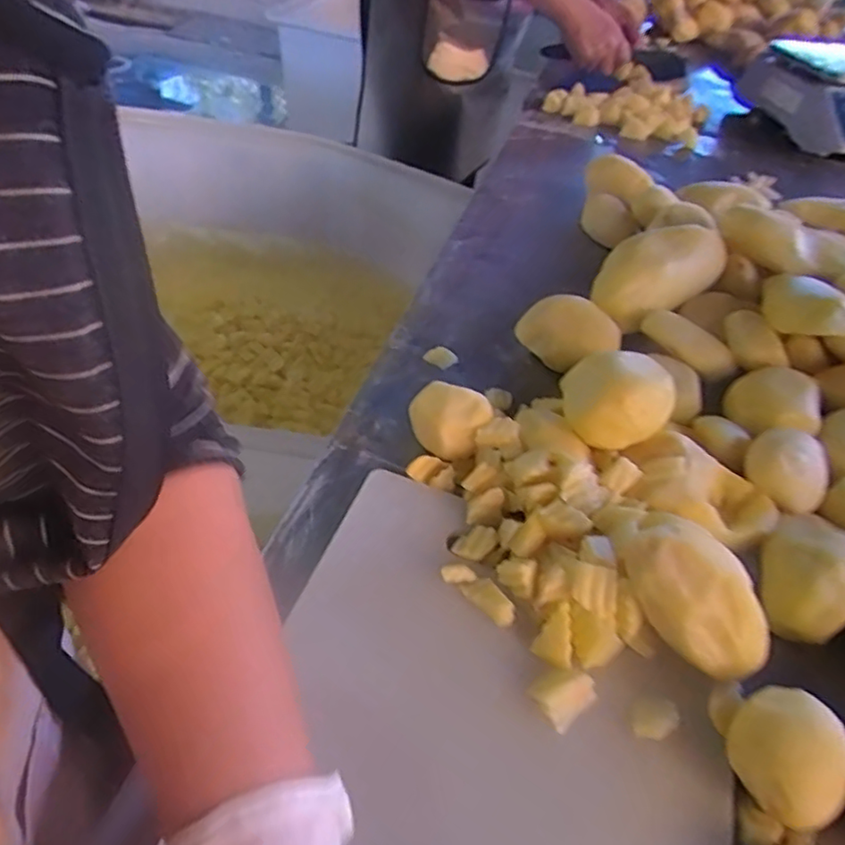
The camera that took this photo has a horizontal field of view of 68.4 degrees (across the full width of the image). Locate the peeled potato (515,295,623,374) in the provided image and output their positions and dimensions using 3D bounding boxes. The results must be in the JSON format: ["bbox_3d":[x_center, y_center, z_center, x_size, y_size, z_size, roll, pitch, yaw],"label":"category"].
[{"bbox_3d":[0.126,-0.075,0.546,0.059,0.046,0.085,-33,56,-29],"label":"peeled potato"}]

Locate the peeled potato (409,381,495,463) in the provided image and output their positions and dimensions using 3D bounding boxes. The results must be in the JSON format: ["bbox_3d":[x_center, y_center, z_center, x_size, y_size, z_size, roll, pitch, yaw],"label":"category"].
[{"bbox_3d":[0.022,-0.001,0.465,0.050,0.044,0.052,3,47,-4],"label":"peeled potato"}]

